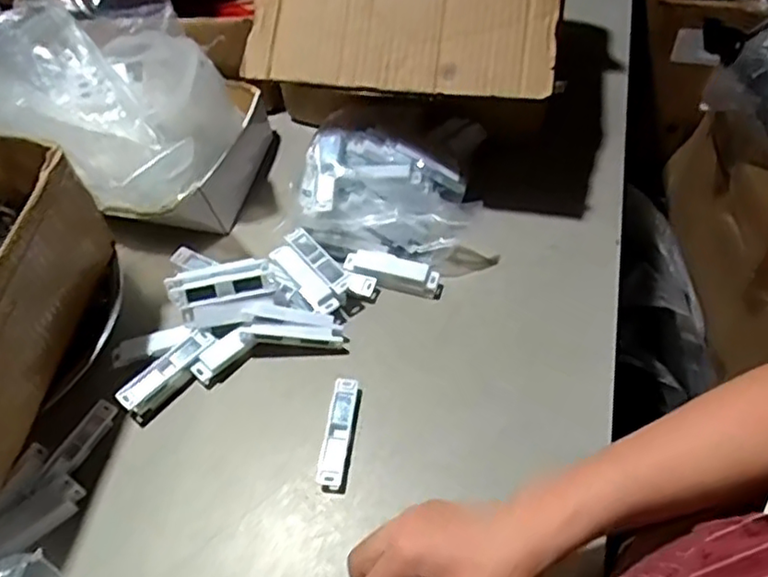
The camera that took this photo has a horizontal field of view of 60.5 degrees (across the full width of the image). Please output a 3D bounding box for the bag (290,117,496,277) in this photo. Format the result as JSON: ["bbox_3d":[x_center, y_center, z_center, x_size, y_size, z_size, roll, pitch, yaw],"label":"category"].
[{"bbox_3d":[0.010,-0.089,0.665,0.200,0.084,0.105,12,56,12],"label":"bag"}]

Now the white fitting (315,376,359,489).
[{"bbox_3d":[-0.039,0.124,0.566,0.021,0.020,0.096,6,55,7],"label":"white fitting"}]

